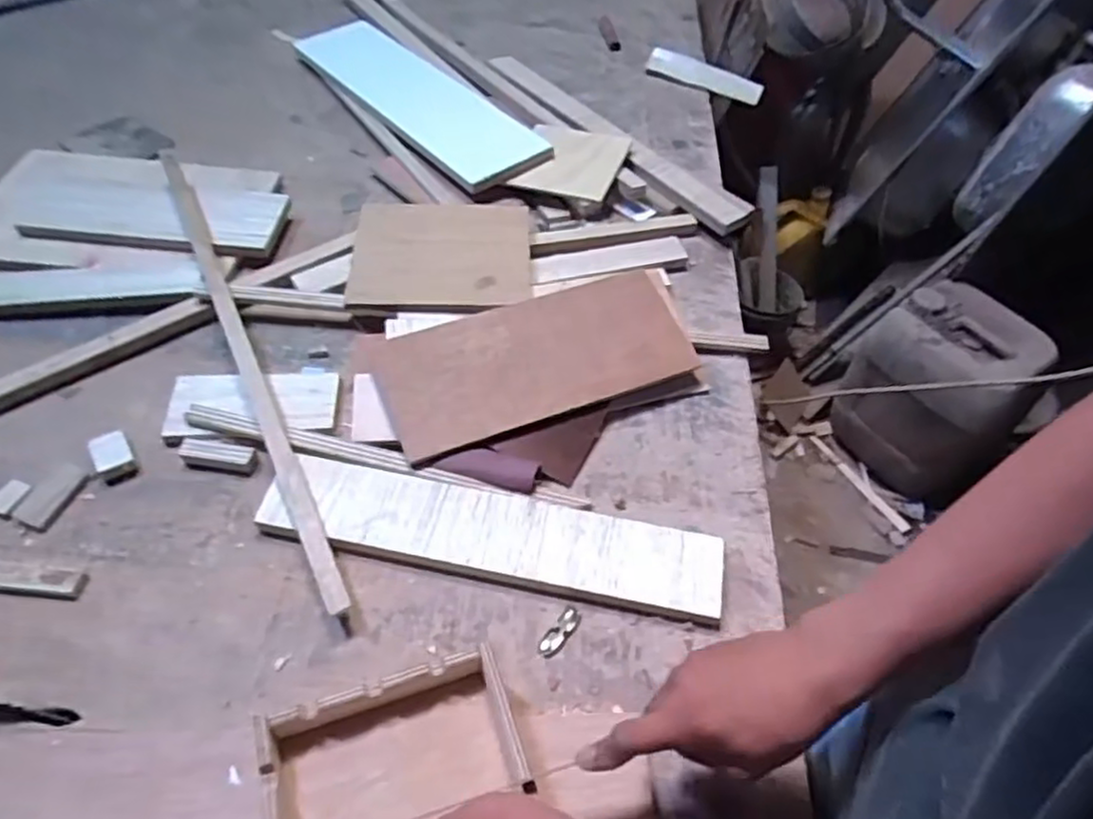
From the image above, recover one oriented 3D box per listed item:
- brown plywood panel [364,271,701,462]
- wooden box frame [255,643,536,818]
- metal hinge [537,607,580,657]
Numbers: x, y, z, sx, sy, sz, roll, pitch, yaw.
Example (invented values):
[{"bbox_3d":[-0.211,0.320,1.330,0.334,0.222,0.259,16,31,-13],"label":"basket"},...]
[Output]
[{"bbox_3d":[-0.004,-0.055,0.711,0.314,0.013,0.135,-18,65,-21],"label":"brown plywood panel"},{"bbox_3d":[-0.097,0.238,0.461,0.158,0.034,0.118,-15,53,-15],"label":"wooden box frame"},{"bbox_3d":[0.010,0.180,0.573,0.017,0.005,0.046,33,56,22],"label":"metal hinge"}]

